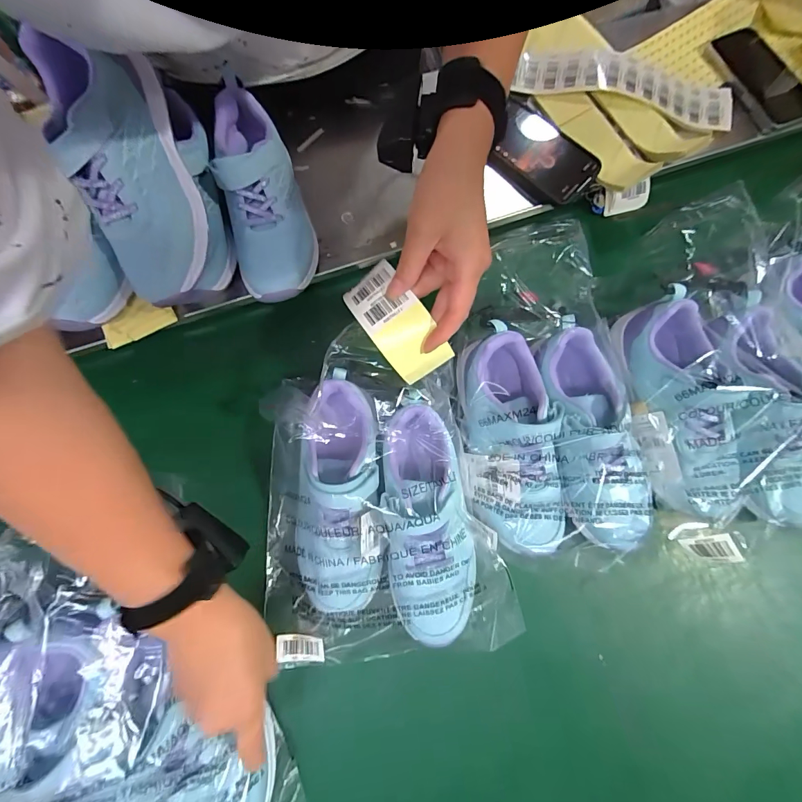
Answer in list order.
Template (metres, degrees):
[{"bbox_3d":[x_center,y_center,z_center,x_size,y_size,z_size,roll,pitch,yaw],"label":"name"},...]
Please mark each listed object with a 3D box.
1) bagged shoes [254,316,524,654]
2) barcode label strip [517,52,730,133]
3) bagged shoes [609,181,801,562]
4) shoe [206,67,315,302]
[{"bbox_3d":[-0.031,0.102,0.379,0.237,0.124,0.286,-10,75,-2],"label":"bagged shoes"},{"bbox_3d":[0.298,-0.422,0.519,0.286,0.041,0.070,11,76,4],"label":"barcode label strip"},{"bbox_3d":[0.341,-0.031,0.434,0.188,0.103,0.367,-5,75,0],"label":"bagged shoes"},{"bbox_3d":[-0.157,-0.230,0.434,0.085,0.076,0.224,-14,75,-3],"label":"shoe"}]

